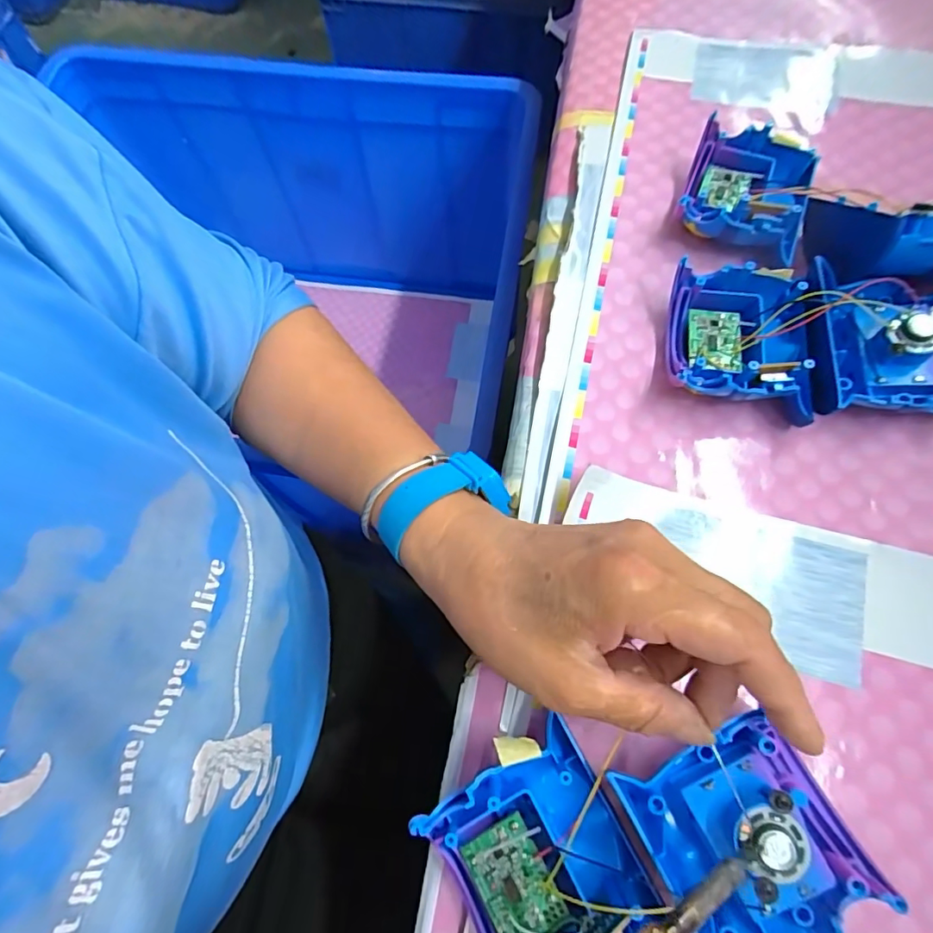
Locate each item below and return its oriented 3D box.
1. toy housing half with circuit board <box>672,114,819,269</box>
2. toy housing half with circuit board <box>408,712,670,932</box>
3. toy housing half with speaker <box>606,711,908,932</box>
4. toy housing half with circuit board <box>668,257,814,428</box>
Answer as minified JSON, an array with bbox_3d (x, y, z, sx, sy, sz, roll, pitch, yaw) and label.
[{"bbox_3d":[0.182,-0.178,0.334,0.075,0.037,0.089,19,72,9],"label":"toy housing half with circuit board"},{"bbox_3d":[0.031,0.172,0.222,0.074,0.031,0.082,-29,71,-8],"label":"toy housing half with circuit board"},{"bbox_3d":[0.122,0.159,0.213,0.081,0.034,0.081,-25,71,-6],"label":"toy housing half with speaker"},{"bbox_3d":[0.162,-0.073,0.298,0.084,0.041,0.091,10,71,6],"label":"toy housing half with circuit board"}]

